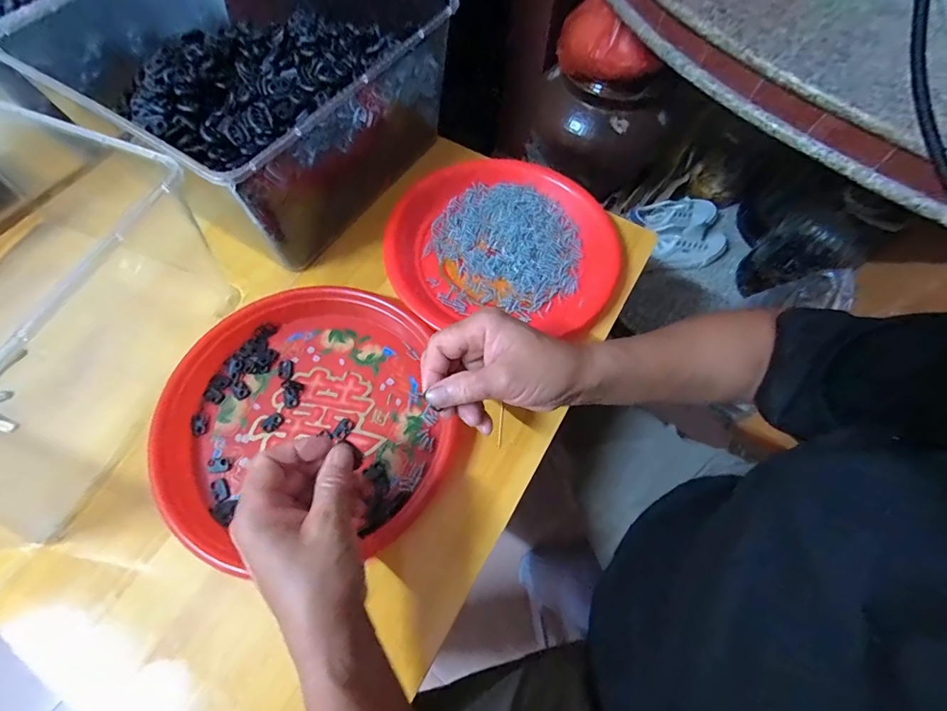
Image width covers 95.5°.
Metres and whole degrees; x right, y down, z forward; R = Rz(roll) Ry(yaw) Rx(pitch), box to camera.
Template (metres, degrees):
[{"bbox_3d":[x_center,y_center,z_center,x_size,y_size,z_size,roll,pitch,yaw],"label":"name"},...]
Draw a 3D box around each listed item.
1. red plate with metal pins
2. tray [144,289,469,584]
[{"bbox_3d":[0.030,-0.123,0.448,0.229,0.024,0.207,0,65,-2],"label":"red plate with metal pins"},{"bbox_3d":[-0.143,0.045,0.361,0.238,0.027,0.222,1,65,-1],"label":"tray"}]

